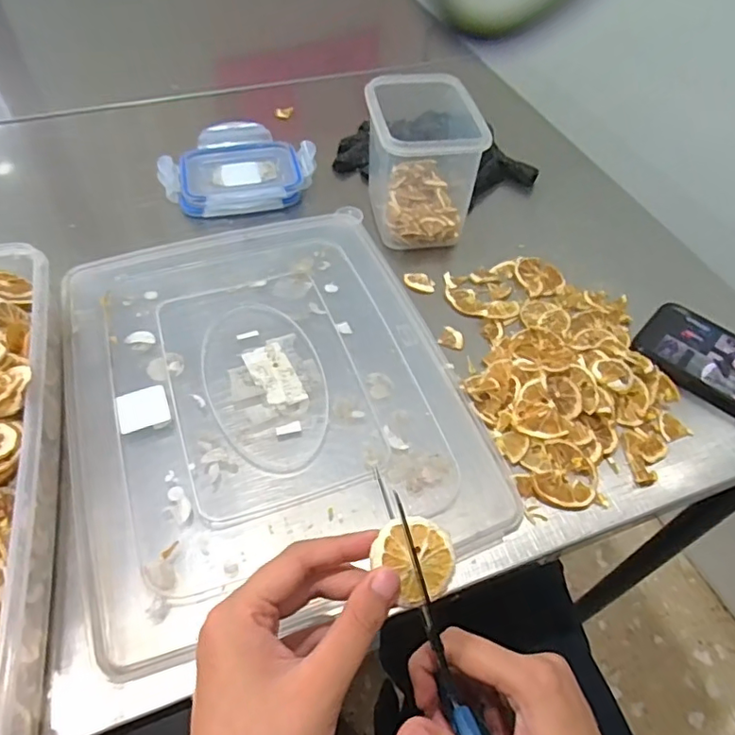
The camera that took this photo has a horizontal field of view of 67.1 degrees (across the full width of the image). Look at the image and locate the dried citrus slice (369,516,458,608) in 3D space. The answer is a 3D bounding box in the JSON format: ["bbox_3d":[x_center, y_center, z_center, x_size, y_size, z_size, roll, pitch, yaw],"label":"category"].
[{"bbox_3d":[0.024,0.093,0.272,0.037,0.005,0.040,4,74,-13],"label":"dried citrus slice"}]

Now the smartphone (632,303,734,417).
[{"bbox_3d":[0.304,0.003,0.461,0.151,0.015,0.078,37,59,23],"label":"smartphone"}]

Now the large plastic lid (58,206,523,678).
[{"bbox_3d":[-0.081,0.009,0.441,0.283,0.015,0.352,-16,55,-15],"label":"large plastic lid"}]

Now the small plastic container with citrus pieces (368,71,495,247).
[{"bbox_3d":[0.050,-0.198,0.537,0.100,0.108,0.120,-2,52,-5],"label":"small plastic container with citrus pieces"}]

